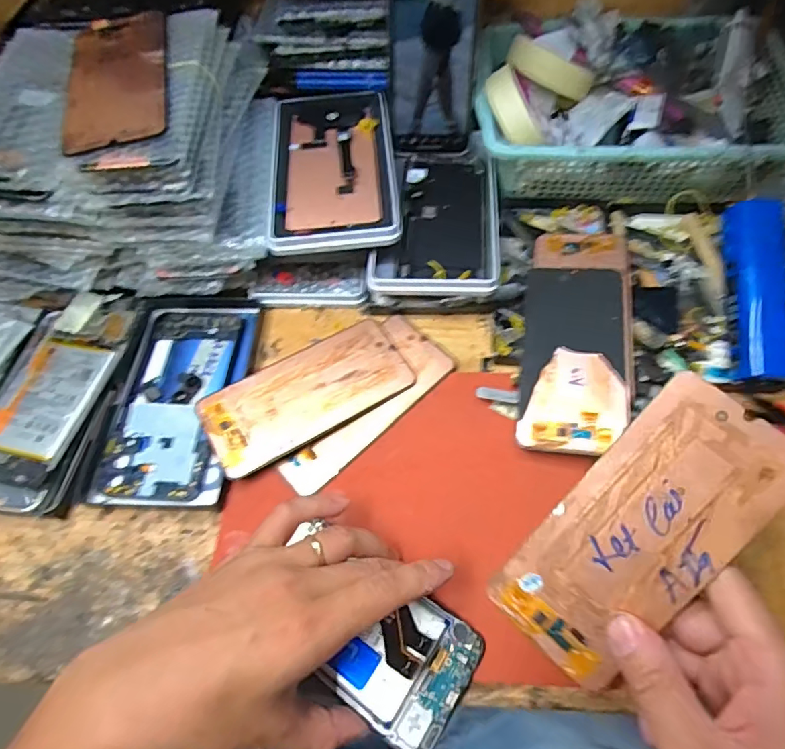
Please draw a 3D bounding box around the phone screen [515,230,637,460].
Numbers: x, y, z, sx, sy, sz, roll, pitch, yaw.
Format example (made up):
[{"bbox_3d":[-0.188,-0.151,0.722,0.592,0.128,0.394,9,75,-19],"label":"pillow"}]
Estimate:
[{"bbox_3d":[0.136,-0.030,0.373,0.073,0.013,0.183,8,62,8],"label":"phone screen"}]

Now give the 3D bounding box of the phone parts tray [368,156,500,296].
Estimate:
[{"bbox_3d":[0.037,-0.129,0.429,0.098,0.022,0.148,1,61,5],"label":"phone parts tray"}]

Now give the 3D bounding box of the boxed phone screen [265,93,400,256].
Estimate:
[{"bbox_3d":[-0.049,-0.177,0.425,0.099,0.014,0.190,-4,61,2],"label":"boxed phone screen"}]

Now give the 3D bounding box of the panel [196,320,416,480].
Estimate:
[{"bbox_3d":[-0.063,0.014,0.379,0.149,0.007,0.071,-27,66,-17],"label":"panel"}]

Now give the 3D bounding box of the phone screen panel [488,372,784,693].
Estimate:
[{"bbox_3d":[0.118,0.075,0.243,0.069,0.004,0.149,40,101,18],"label":"phone screen panel"}]

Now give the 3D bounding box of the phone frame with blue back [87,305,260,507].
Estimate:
[{"bbox_3d":[-0.164,0.016,0.401,0.092,0.015,0.172,2,62,5],"label":"phone frame with blue back"}]

